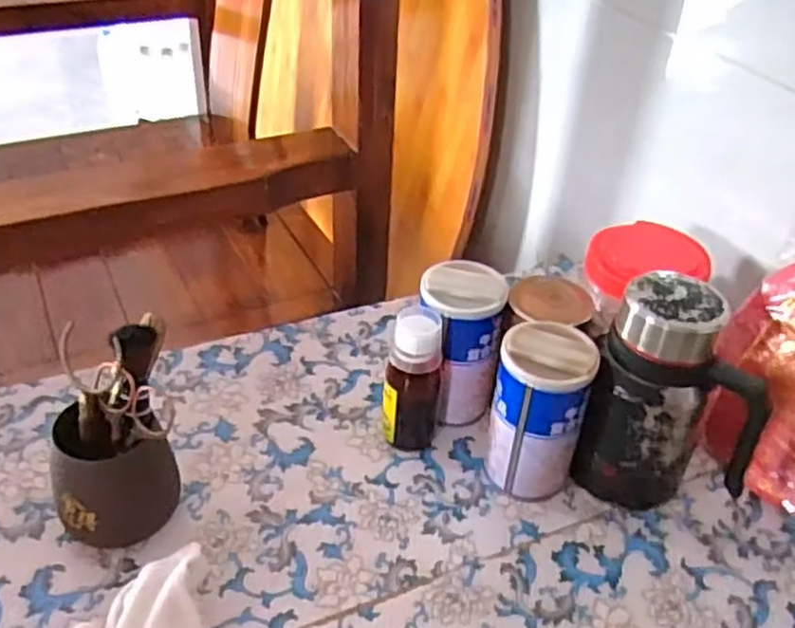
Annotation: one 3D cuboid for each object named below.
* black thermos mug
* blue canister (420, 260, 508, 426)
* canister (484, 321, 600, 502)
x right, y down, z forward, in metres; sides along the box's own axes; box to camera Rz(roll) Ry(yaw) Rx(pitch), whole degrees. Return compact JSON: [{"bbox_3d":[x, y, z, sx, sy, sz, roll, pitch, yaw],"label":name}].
[{"bbox_3d":[0.195,0.064,0.531,0.113,0.159,0.074,22,42,21],"label":"black thermos mug"},{"bbox_3d":[0.047,0.021,0.603,0.064,0.111,0.071,4,38,0],"label":"blue canister"},{"bbox_3d":[0.102,0.072,0.549,0.063,0.122,0.062,15,40,13],"label":"canister"}]

